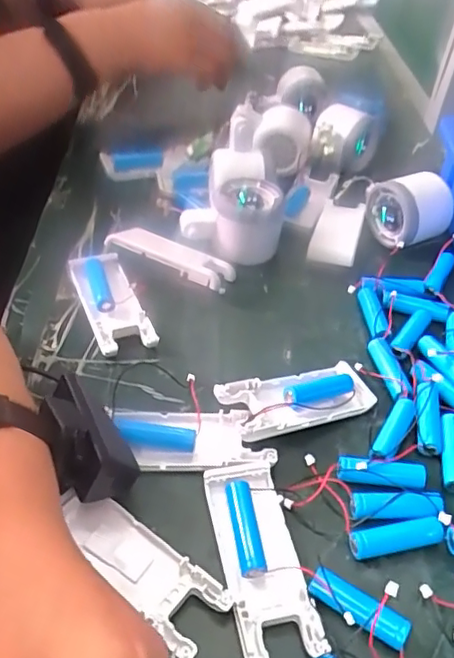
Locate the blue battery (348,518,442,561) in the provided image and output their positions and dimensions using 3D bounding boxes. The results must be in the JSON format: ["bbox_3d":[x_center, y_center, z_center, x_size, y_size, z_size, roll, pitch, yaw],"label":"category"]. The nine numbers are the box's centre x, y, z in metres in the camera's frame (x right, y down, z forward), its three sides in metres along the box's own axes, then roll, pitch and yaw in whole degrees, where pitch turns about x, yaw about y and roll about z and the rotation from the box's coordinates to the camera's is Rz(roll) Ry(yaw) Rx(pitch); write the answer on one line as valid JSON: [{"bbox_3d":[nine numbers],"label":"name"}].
[{"bbox_3d":[0.091,0.114,0.316,0.050,0.015,0.014,-5,44,-9],"label":"blue battery"}]

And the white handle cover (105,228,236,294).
[{"bbox_3d":[-0.047,-0.060,0.477,0.105,0.015,0.033,18,45,14],"label":"white handle cover"}]

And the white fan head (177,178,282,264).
[{"bbox_3d":[0.005,-0.094,0.494,0.082,0.048,0.055,10,44,6],"label":"white fan head"}]

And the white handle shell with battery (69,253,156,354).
[{"bbox_3d":[-0.088,-0.021,0.439,0.039,0.013,0.104,-15,46,-19],"label":"white handle shell with battery"}]

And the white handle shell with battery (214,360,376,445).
[{"bbox_3d":[0.046,0.044,0.369,0.102,0.024,0.037,-10,32,-25],"label":"white handle shell with battery"}]

